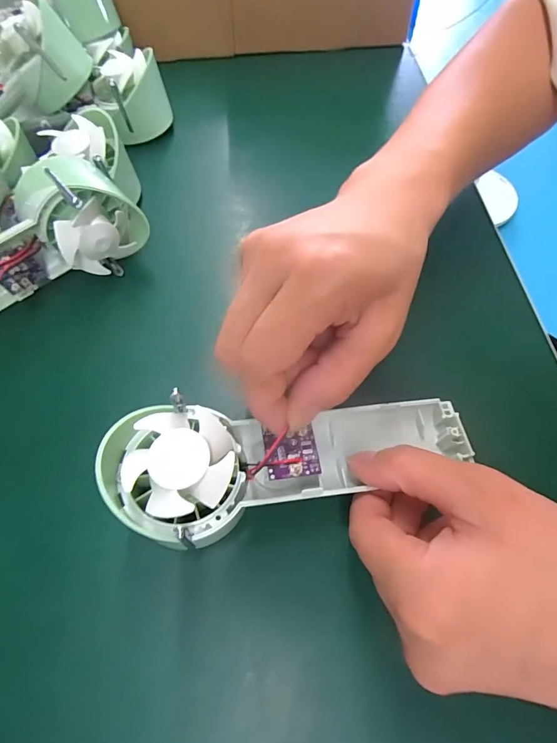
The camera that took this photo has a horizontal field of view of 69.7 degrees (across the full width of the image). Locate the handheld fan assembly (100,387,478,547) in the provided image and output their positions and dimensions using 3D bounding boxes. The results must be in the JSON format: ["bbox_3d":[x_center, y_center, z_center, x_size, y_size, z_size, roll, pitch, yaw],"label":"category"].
[{"bbox_3d":[0.008,0.039,0.193,0.172,0.029,0.057,-4,60,-19],"label":"handheld fan assembly"}]

